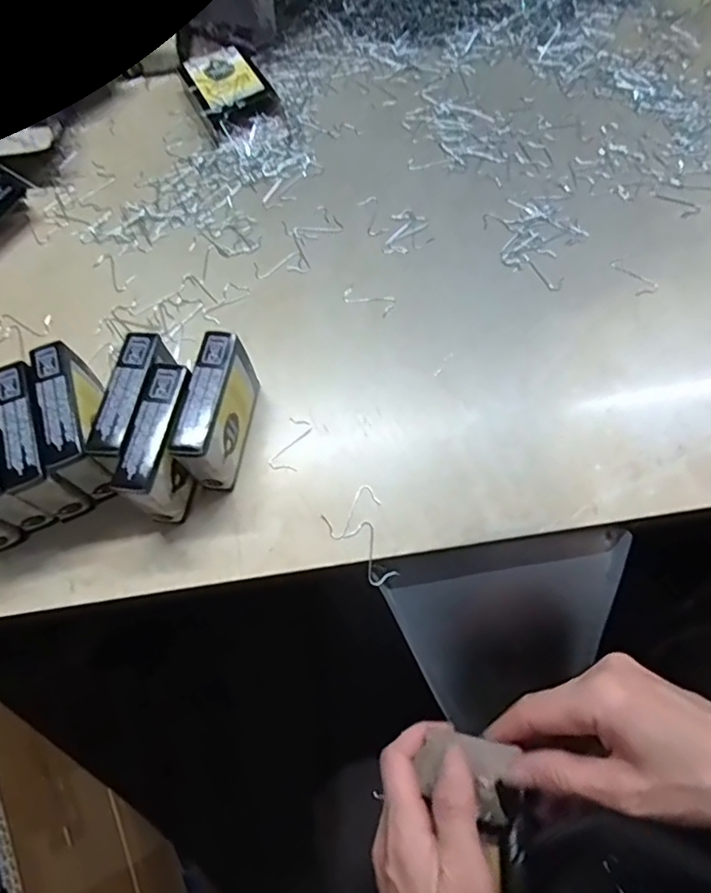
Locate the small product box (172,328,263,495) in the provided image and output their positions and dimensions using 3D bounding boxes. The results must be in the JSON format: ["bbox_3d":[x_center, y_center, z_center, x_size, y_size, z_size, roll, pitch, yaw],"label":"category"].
[{"bbox_3d":[-0.075,-0.017,0.325,0.024,0.057,0.076,9,67,6],"label":"small product box"}]

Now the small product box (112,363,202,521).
[{"bbox_3d":[-0.101,0.002,0.316,0.023,0.056,0.075,9,68,6],"label":"small product box"}]

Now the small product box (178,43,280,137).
[{"bbox_3d":[-0.101,-0.281,0.457,0.052,0.021,0.081,-31,69,-11],"label":"small product box"}]

